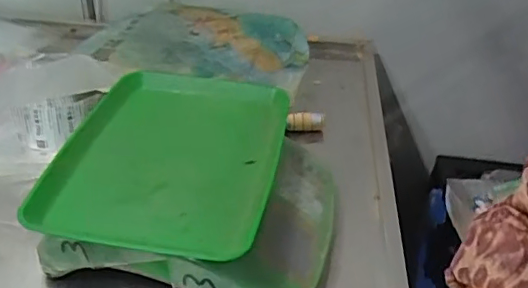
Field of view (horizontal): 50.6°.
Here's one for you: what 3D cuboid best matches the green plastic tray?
[{"bbox_3d":[-0.096,0.004,0.607,0.220,0.034,0.282,7,38,4],"label":"green plastic tray"}]

